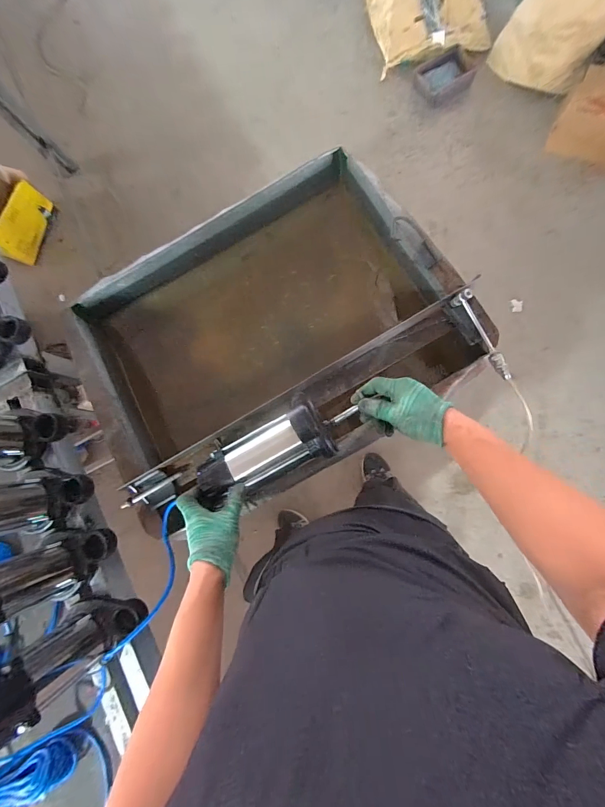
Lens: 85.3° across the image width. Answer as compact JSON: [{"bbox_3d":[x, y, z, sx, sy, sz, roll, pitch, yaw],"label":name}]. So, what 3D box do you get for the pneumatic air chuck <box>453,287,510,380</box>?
[{"bbox_3d":[0.322,-0.121,0.579,0.023,0.042,0.170,-30,80,2],"label":"pneumatic air chuck"}]

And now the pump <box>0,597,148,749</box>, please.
[{"bbox_3d":[-0.384,0.398,0.506,0.133,0.240,0.100,11,84,8],"label":"pump"}]

